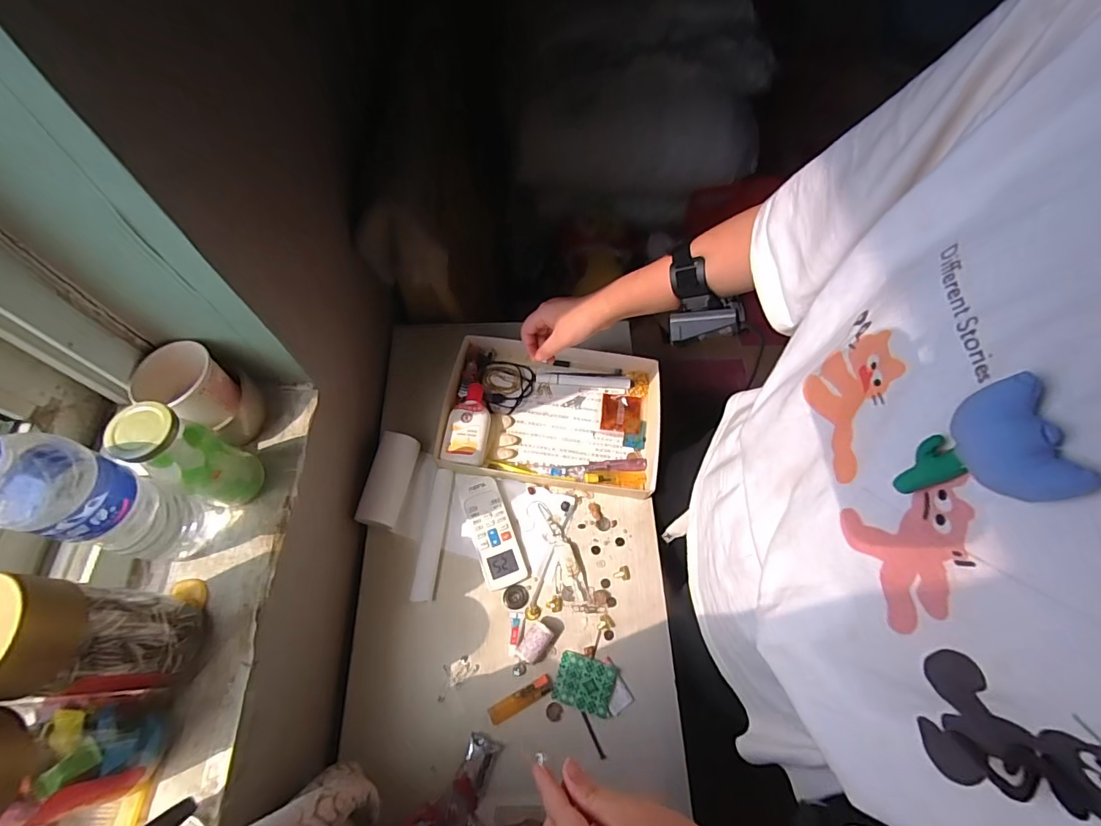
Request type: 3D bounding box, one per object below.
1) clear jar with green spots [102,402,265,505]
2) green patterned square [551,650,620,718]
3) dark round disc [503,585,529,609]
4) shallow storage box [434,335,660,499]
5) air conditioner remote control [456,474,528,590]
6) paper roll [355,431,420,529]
[{"bbox_3d":[-0.313,0.040,0.423,0.048,0.128,0.055,22,66,10],"label":"clear jar with green spots"},{"bbox_3d":[0.042,0.327,0.581,0.069,0.005,0.057,17,65,7],"label":"green patterned square"},{"bbox_3d":[-0.045,0.239,0.622,0.033,0.006,0.028,-5,64,-3],"label":"dark round disc"},{"bbox_3d":[0.006,0.000,0.713,0.308,0.045,0.215,7,64,2],"label":"shallow storage box"},{"bbox_3d":[-0.082,0.155,0.655,0.054,0.019,0.161,-19,66,-10],"label":"air conditioner remote control"},{"bbox_3d":[-0.221,0.095,0.663,0.055,0.051,0.126,11,64,4],"label":"paper roll"}]

